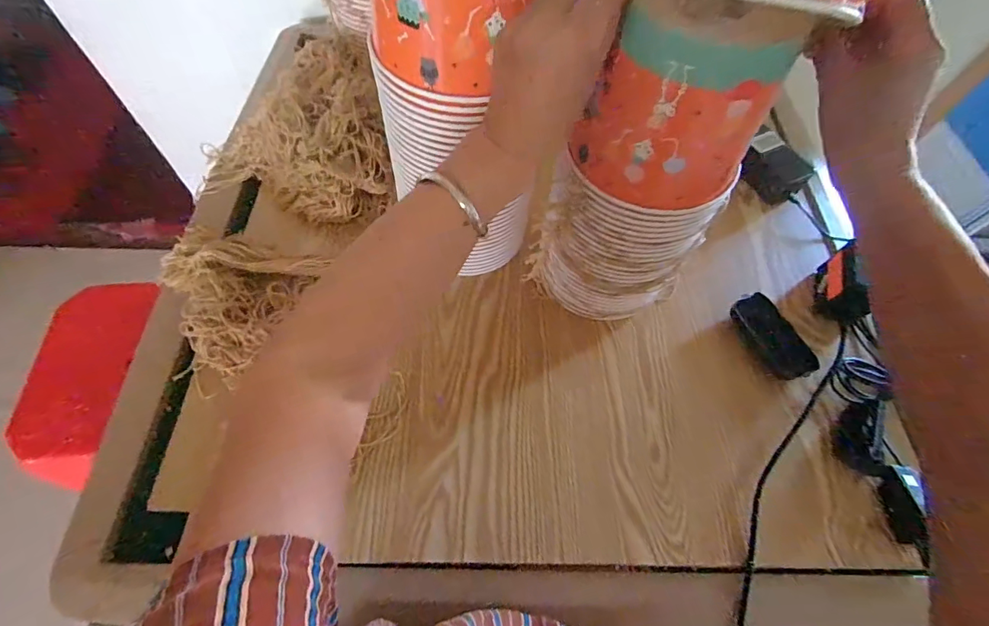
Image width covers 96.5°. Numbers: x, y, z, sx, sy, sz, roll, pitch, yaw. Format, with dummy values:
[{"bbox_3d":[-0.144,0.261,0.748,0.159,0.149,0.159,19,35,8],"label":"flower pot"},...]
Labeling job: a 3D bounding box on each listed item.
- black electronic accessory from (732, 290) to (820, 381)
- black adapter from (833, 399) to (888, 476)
[{"bbox_3d":[0.339,0.028,0.535,0.054,0.020,0.106,-22,67,-14],"label":"black electronic accessory"},{"bbox_3d":[0.390,0.131,0.471,0.030,0.037,0.078,16,63,4],"label":"black adapter"}]

